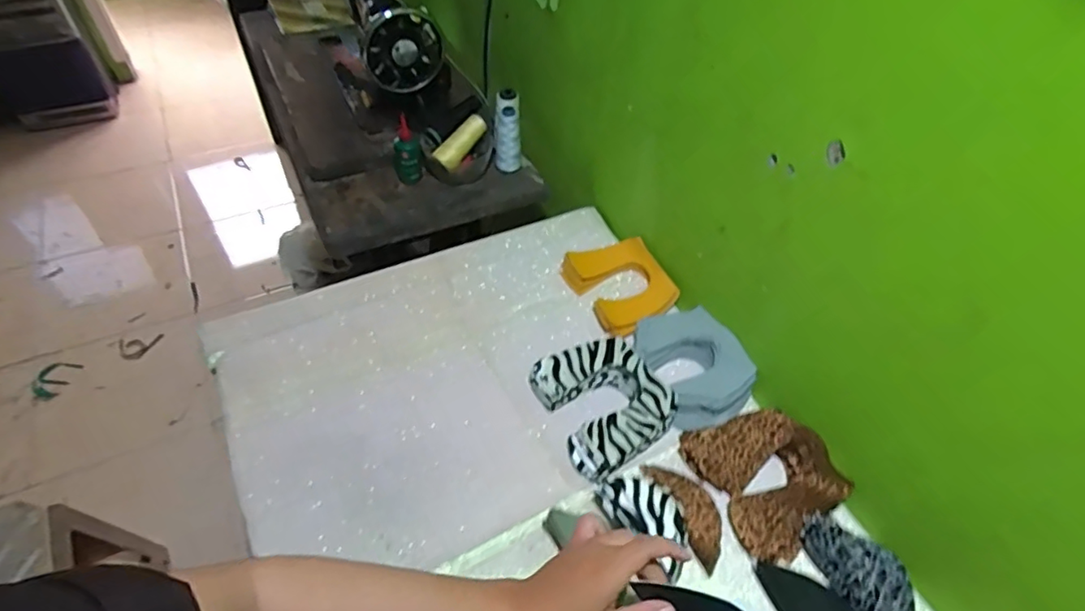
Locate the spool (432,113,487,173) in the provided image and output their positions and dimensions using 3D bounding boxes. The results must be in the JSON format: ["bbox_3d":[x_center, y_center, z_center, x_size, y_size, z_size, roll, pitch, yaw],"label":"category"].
[{"bbox_3d":[-0.141,-0.282,1.011,0.037,0.039,0.113,34,76,22],"label":"spool"}]

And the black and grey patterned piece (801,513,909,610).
[{"bbox_3d":[0.339,0.279,0.602,0.073,0.023,0.146,-20,54,-20],"label":"black and grey patterned piece"}]

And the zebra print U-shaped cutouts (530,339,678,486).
[{"bbox_3d":[0.078,0.114,0.718,0.142,0.035,0.154,-22,54,-22],"label":"zebra print U-shaped cutouts"}]

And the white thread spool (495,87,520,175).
[{"bbox_3d":[-0.060,-0.301,1.022,0.047,0.142,0.044,0,25,-5],"label":"white thread spool"}]

